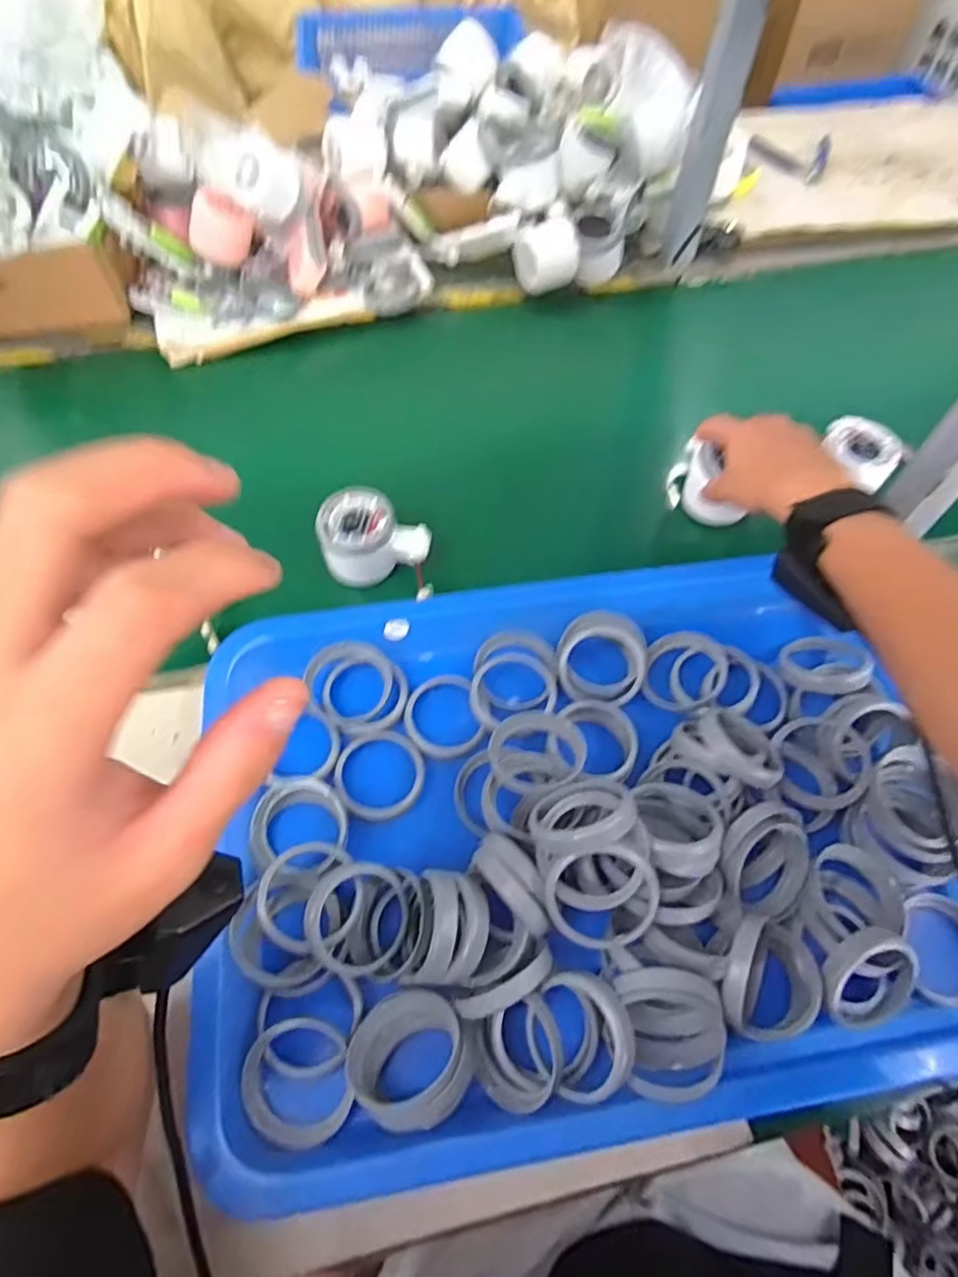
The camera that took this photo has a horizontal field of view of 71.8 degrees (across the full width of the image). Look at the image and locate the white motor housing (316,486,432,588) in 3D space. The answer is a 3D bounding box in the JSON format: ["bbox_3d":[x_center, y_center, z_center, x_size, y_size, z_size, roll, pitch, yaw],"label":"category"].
[{"bbox_3d":[-0.084,-0.080,0.529,0.085,0.050,0.062,-12,60,-8],"label":"white motor housing"}]

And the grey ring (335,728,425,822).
[{"bbox_3d":[-0.066,0.090,0.439,0.057,0.013,0.059,0,59,0],"label":"grey ring"}]

